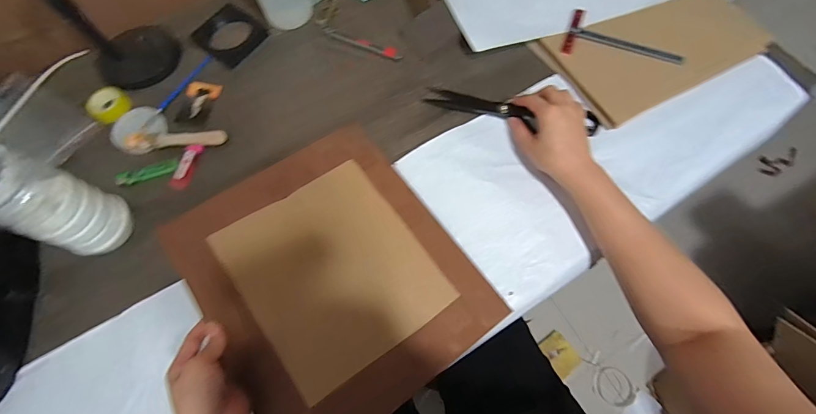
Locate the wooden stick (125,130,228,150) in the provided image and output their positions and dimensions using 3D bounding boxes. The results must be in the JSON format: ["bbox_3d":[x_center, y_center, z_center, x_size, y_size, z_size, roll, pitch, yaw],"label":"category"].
[{"bbox_3d":[-0.333,-0.097,0.553,0.135,0.021,0.024,-6,69,0],"label":"wooden stick"}]

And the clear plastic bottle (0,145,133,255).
[{"bbox_3d":[-0.412,0.002,0.441,0.072,0.170,0.080,16,71,8],"label":"clear plastic bottle"}]

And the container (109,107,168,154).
[{"bbox_3d":[-0.397,-0.114,0.561,0.073,0.021,0.087,-22,70,-6],"label":"container"}]

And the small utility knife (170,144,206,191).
[{"bbox_3d":[-0.316,-0.058,0.542,0.024,0.006,0.071,17,71,8],"label":"small utility knife"}]

